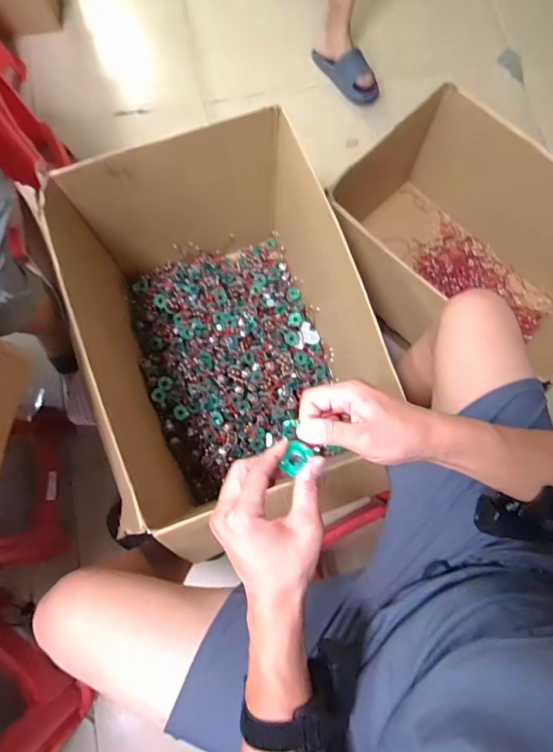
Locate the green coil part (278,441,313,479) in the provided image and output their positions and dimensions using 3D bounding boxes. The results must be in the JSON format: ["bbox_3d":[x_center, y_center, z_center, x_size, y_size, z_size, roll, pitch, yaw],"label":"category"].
[{"bbox_3d":[0.018,0.076,0.386,0.022,0.007,0.032,30,79,5],"label":"green coil part"}]

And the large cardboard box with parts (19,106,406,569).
[{"bbox_3d":[-0.121,-0.094,0.910,0.508,0.426,0.650,-19,79,-5],"label":"large cardboard box with parts"}]

